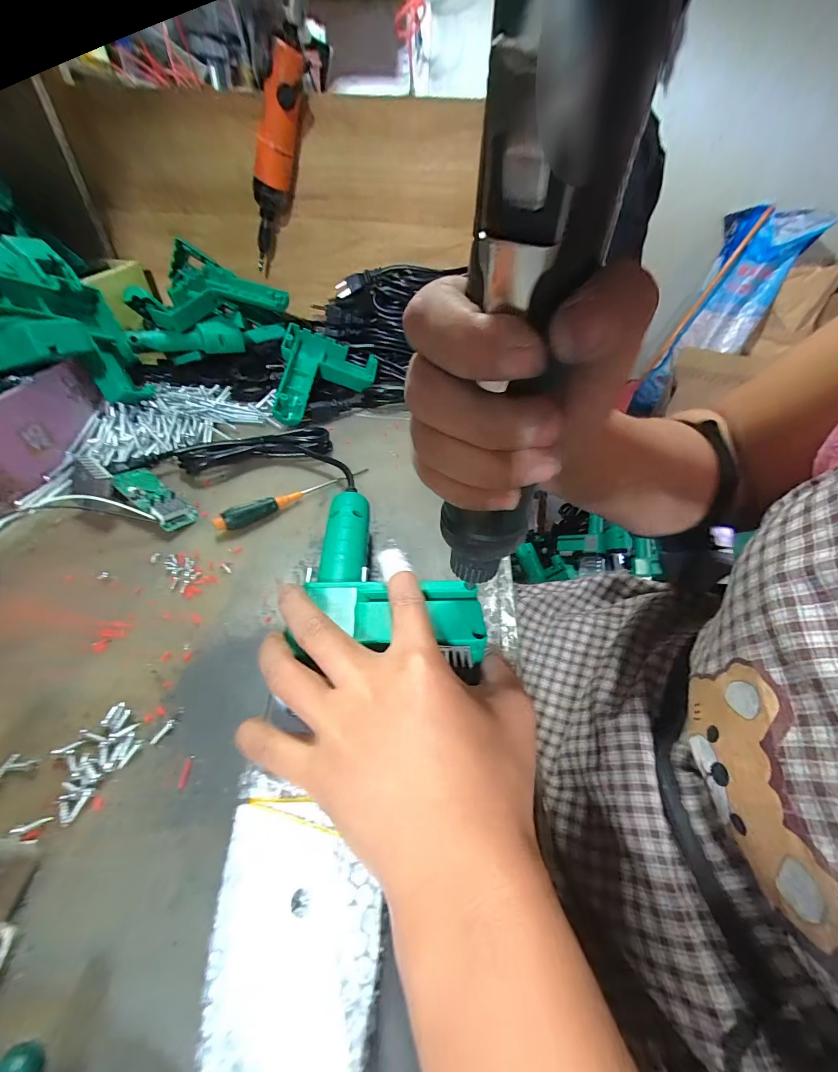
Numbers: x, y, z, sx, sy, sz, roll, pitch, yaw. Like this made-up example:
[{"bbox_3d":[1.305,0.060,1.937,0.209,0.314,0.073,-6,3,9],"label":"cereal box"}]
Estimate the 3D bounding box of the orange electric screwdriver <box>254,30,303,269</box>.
[{"bbox_3d":[-0.186,-0.471,0.494,0.046,0.230,0.033,24,45,-11],"label":"orange electric screwdriver"}]

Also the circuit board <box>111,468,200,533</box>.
[{"bbox_3d":[-0.237,-0.034,0.343,0.082,0.026,0.031,26,50,21],"label":"circuit board"}]

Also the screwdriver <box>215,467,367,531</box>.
[{"bbox_3d":[-0.112,-0.038,0.357,0.149,0.015,0.017,-28,53,-26],"label":"screwdriver"}]

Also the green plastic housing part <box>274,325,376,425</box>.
[{"bbox_3d":[-0.121,-0.189,0.489,0.119,0.049,0.161,11,56,-11],"label":"green plastic housing part"}]

